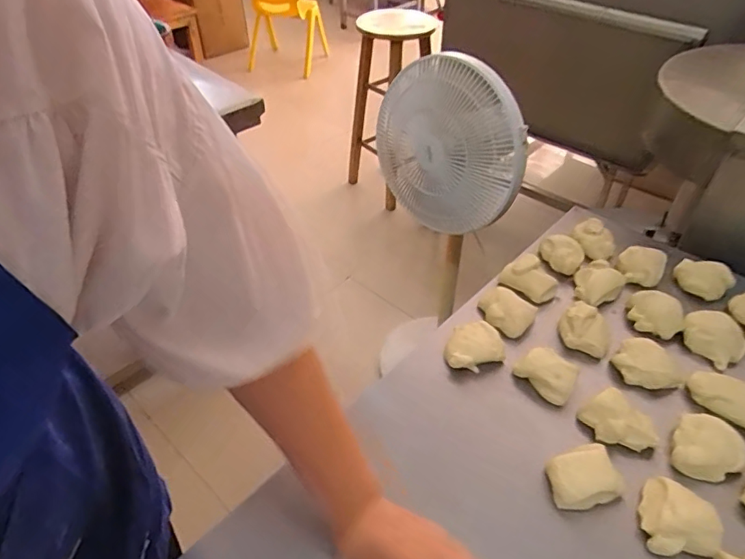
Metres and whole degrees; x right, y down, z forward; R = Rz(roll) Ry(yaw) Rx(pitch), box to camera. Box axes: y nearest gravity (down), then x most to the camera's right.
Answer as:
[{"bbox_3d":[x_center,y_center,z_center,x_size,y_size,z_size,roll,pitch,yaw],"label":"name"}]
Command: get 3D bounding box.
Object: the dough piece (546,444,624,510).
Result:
[{"bbox_3d":[0.203,0.195,0.508,0.065,0.041,0.054,-13,45,-13],"label":"dough piece"}]

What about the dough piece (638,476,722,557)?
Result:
[{"bbox_3d":[0.278,0.218,0.479,0.062,0.042,0.065,0,44,0],"label":"dough piece"}]

